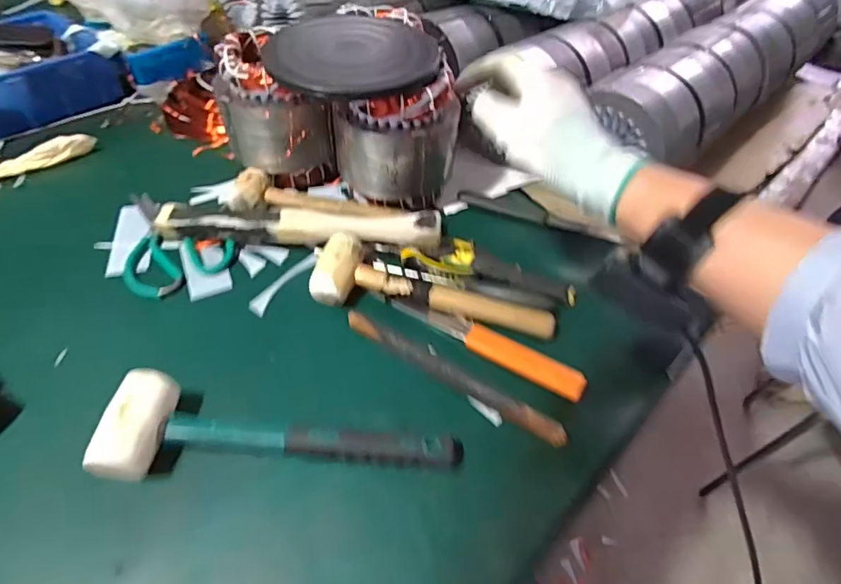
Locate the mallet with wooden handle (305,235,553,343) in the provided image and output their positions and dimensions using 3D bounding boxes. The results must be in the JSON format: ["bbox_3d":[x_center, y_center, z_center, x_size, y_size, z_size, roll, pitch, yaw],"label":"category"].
[{"bbox_3d":[0.014,-0.003,0.518,0.259,0.045,0.075,10,50,5],"label":"mallet with wooden handle"}]

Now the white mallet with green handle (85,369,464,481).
[{"bbox_3d":[-0.114,0.121,0.411,0.291,0.047,0.082,3,50,-1],"label":"white mallet with green handle"}]

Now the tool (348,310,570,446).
[{"bbox_3d":[0.025,0.079,0.453,0.229,0.027,0.015,28,53,19],"label":"tool"}]

